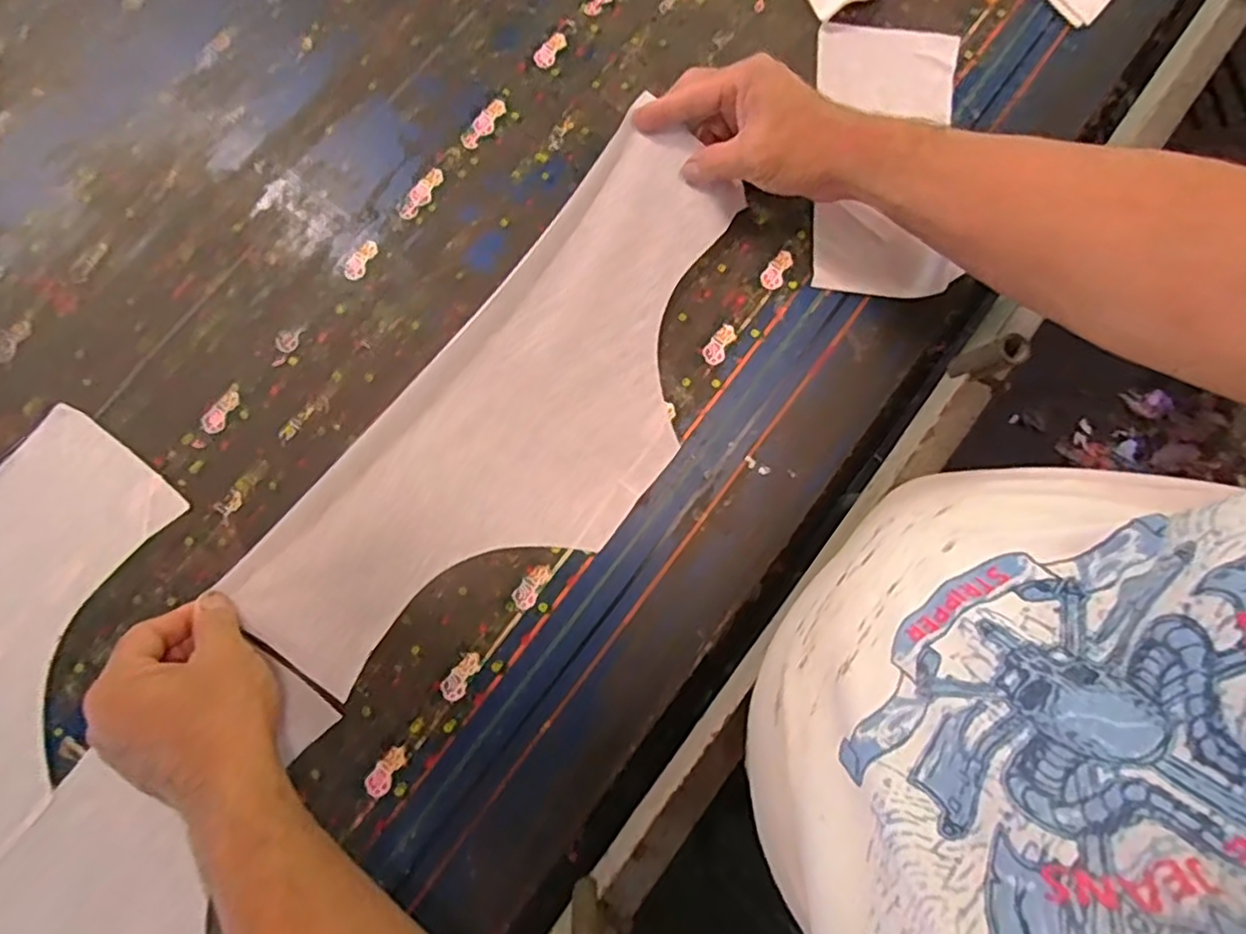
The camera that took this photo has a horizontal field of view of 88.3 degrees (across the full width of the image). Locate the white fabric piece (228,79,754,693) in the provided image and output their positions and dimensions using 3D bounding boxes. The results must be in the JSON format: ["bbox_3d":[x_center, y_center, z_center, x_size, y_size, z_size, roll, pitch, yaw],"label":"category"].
[{"bbox_3d":[-0.065,-0.031,0.463,0.179,0.010,0.447,39,83,2],"label":"white fabric piece"}]

